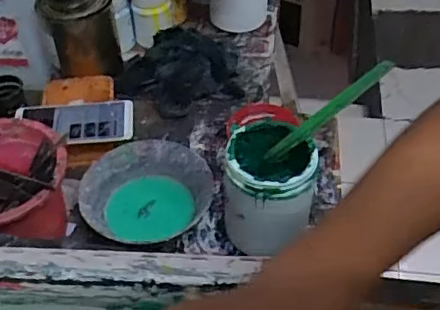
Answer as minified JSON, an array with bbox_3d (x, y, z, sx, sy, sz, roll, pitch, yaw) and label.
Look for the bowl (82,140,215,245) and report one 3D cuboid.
[{"bbox_3d":[-0.088,0.041,0.718,0.166,0.053,0.135,-35,56,-28],"label":"bowl"}]

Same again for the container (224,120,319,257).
[{"bbox_3d":[0.056,0.041,0.664,0.096,0.132,0.093,5,47,5],"label":"container"}]

